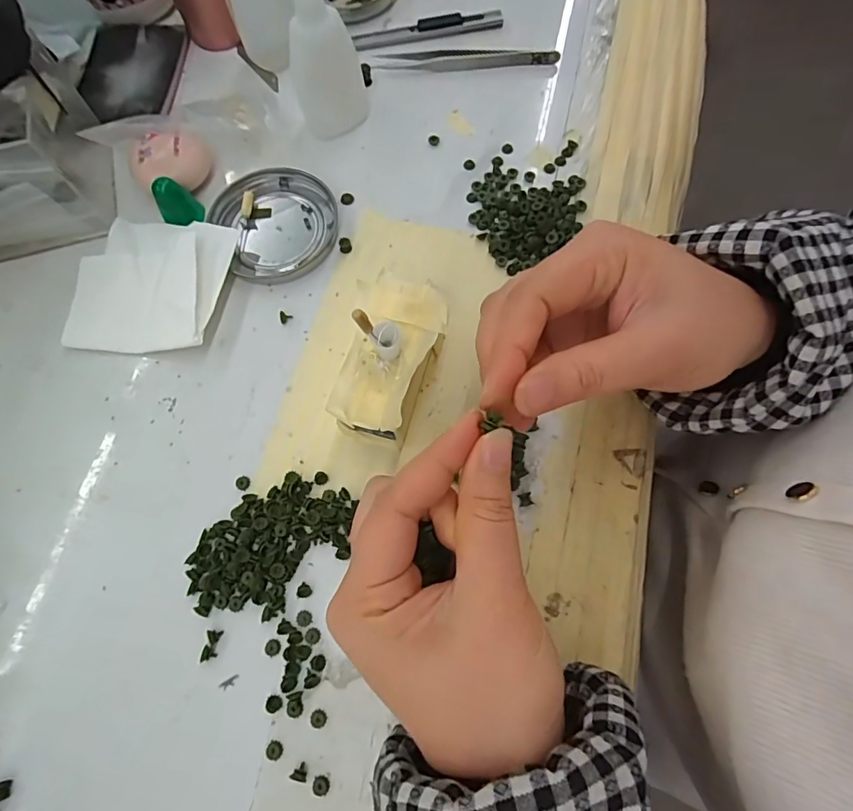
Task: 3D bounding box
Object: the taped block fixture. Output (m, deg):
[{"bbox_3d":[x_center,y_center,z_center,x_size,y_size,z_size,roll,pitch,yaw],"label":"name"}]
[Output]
[{"bbox_3d":[-0.019,-0.023,0.244,0.044,0.047,0.084,18,73,7],"label":"taped block fixture"}]

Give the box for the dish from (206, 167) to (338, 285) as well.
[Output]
[{"bbox_3d":[-0.092,-0.115,0.297,0.072,0.008,0.077,0,72,1],"label":"dish"}]

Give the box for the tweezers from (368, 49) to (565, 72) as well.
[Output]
[{"bbox_3d":[0.026,-0.241,0.333,0.127,0.010,0.015,5,72,3],"label":"tweezers"}]

